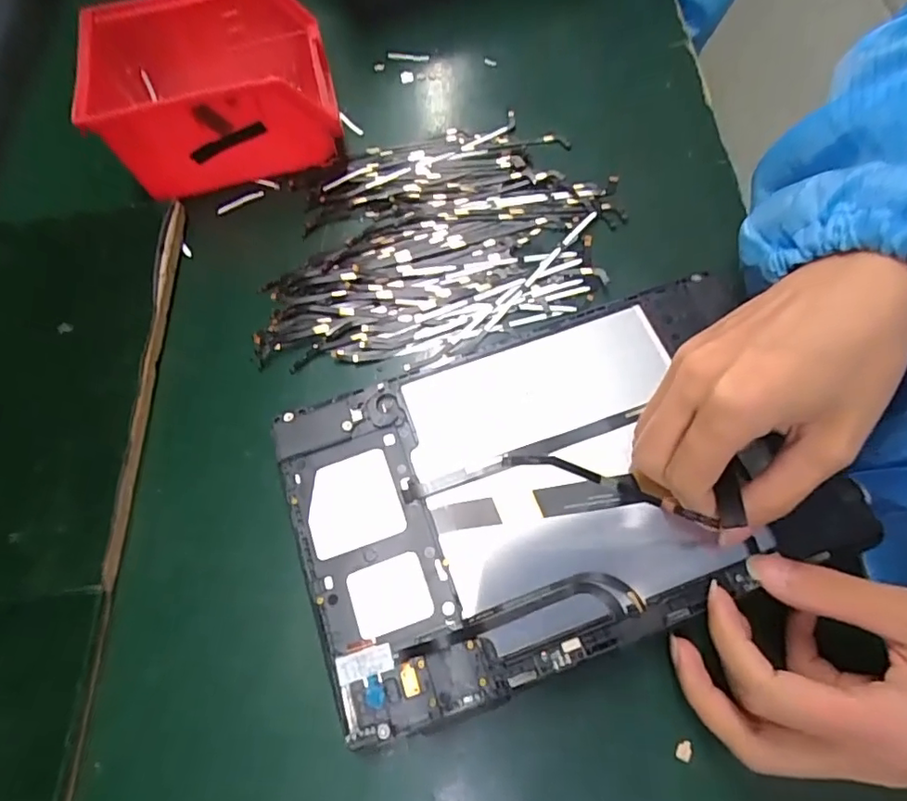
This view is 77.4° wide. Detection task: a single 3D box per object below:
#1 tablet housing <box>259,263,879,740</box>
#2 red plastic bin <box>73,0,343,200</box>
[{"bbox_3d":[0.044,0.036,0.263,0.227,0.016,0.147,-19,67,-6],"label":"tablet housing"},{"bbox_3d":[-0.149,-0.200,0.360,0.133,0.067,0.108,-12,66,-3],"label":"red plastic bin"}]

